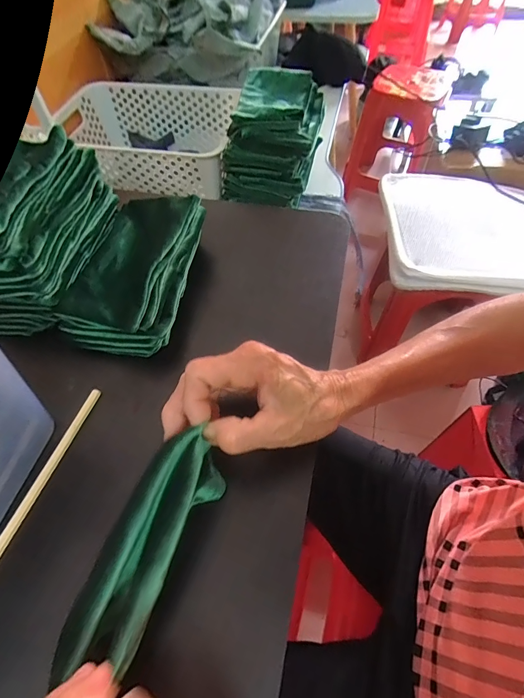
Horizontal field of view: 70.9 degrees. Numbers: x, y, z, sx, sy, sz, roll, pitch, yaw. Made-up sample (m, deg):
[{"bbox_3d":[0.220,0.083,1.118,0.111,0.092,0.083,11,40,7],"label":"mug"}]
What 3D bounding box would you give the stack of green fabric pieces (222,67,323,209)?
[{"bbox_3d":[0.020,-0.325,0.557,0.124,0.112,0.183,12,58,10],"label":"stack of green fabric pieces"}]

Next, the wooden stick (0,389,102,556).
[{"bbox_3d":[-0.184,0.132,0.269,0.009,0.011,0.231,15,58,12],"label":"wooden stick"}]

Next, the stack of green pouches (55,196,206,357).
[{"bbox_3d":[-0.123,-0.080,0.375,0.103,0.065,0.174,10,57,8],"label":"stack of green pouches"}]

